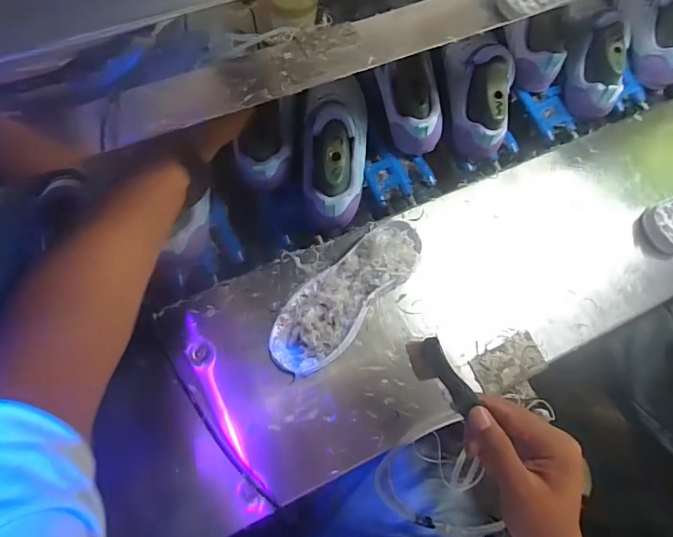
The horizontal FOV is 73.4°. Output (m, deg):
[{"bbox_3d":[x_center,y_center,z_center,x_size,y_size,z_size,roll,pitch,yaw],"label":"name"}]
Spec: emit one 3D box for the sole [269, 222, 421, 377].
[{"bbox_3d":[0.011,0.026,0.508,0.079,0.042,0.209,41,79,10],"label":"sole"}]

